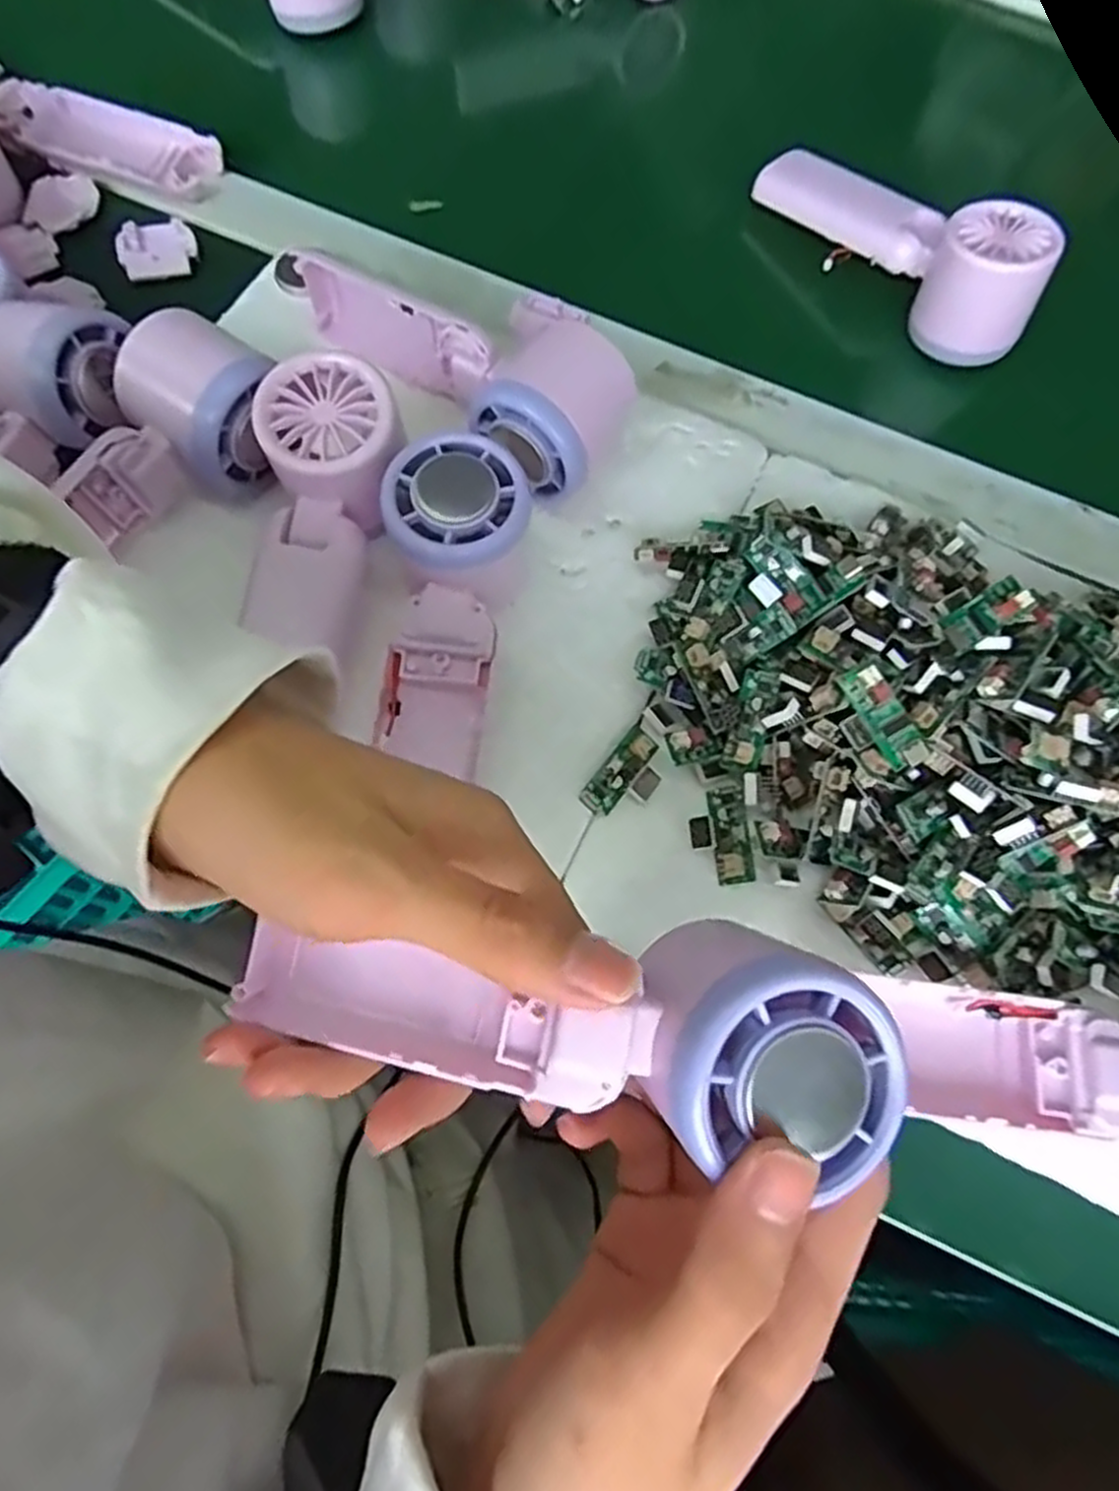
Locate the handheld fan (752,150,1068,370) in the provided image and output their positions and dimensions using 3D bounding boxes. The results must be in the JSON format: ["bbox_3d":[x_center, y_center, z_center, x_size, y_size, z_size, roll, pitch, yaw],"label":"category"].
[{"bbox_3d":[0.181,-0.274,0.413,0.047,0.053,0.162,-42,77,-15],"label":"handheld fan"}]

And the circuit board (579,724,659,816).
[{"bbox_3d":[0.024,0.010,0.314,0.014,0.008,0.038,37,73,10],"label":"circuit board"}]

